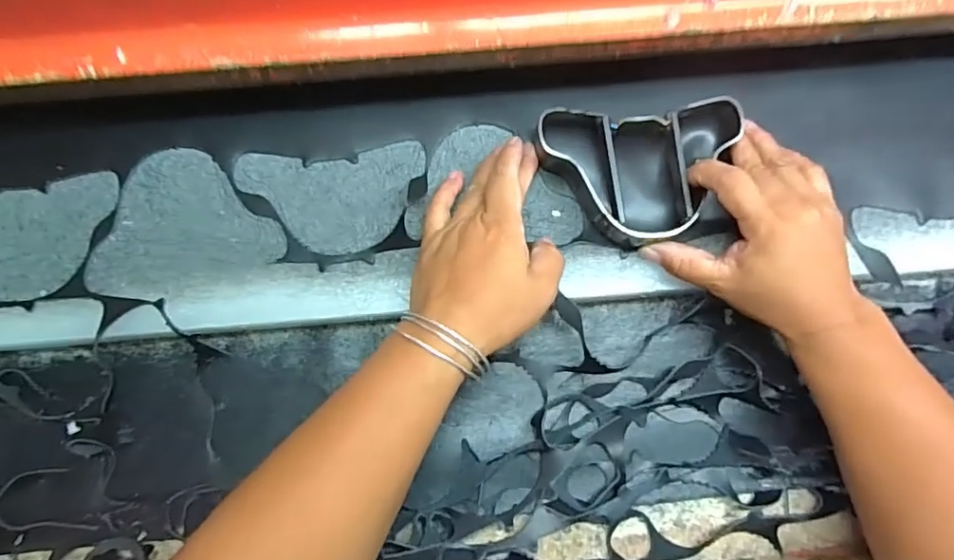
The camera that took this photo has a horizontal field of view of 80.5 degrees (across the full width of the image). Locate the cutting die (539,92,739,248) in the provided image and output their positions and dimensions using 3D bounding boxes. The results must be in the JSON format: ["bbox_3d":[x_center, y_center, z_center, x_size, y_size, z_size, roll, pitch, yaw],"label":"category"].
[{"bbox_3d":[0.116,-0.075,0.397,0.139,0.036,0.097,-4,77,-1],"label":"cutting die"}]

